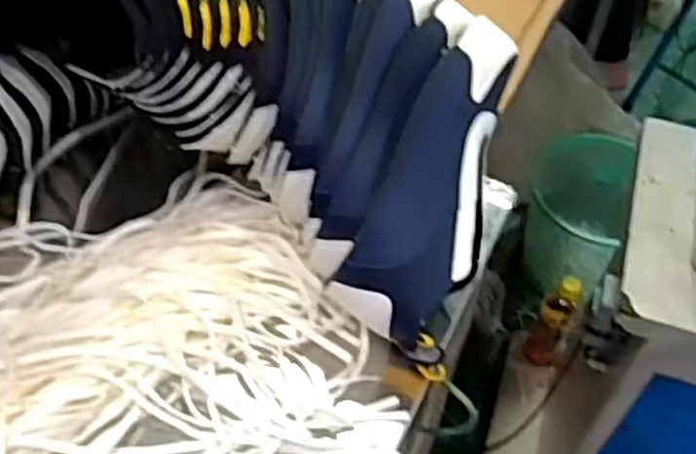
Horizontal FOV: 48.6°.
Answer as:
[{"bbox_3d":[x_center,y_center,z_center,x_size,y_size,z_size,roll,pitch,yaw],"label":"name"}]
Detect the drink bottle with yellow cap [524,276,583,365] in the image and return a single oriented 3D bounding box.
[{"bbox_3d":[0.351,0.159,1.307,0.060,0.269,0.063,28,55,17],"label":"drink bottle with yellow cap"}]

